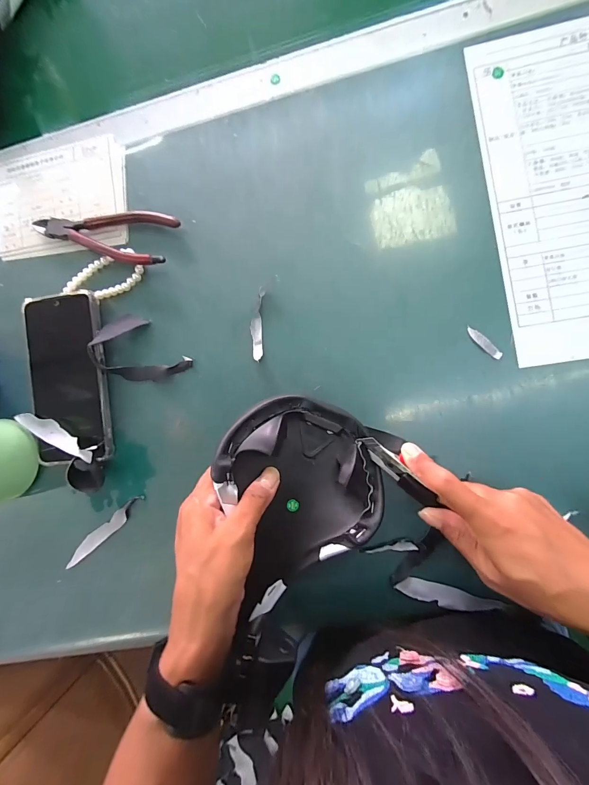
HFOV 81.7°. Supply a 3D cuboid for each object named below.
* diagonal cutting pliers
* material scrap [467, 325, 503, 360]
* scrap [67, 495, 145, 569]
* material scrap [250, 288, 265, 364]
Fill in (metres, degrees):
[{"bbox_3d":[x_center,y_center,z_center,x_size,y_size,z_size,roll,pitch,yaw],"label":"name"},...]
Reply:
[{"bbox_3d":[-0.193,-0.163,0.345,0.151,0.018,0.053,14,89,8],"label":"diagonal cutting pliers"},{"bbox_3d":[0.166,-0.043,0.299,0.037,0.005,0.009,41,105,3],"label":"material scrap"},{"bbox_3d":[-0.189,0.138,0.338,0.104,0.004,0.014,-39,83,4],"label":"scrap"},{"bbox_3d":[-0.036,-0.064,0.323,0.012,0.007,0.069,1,87,8],"label":"material scrap"}]

